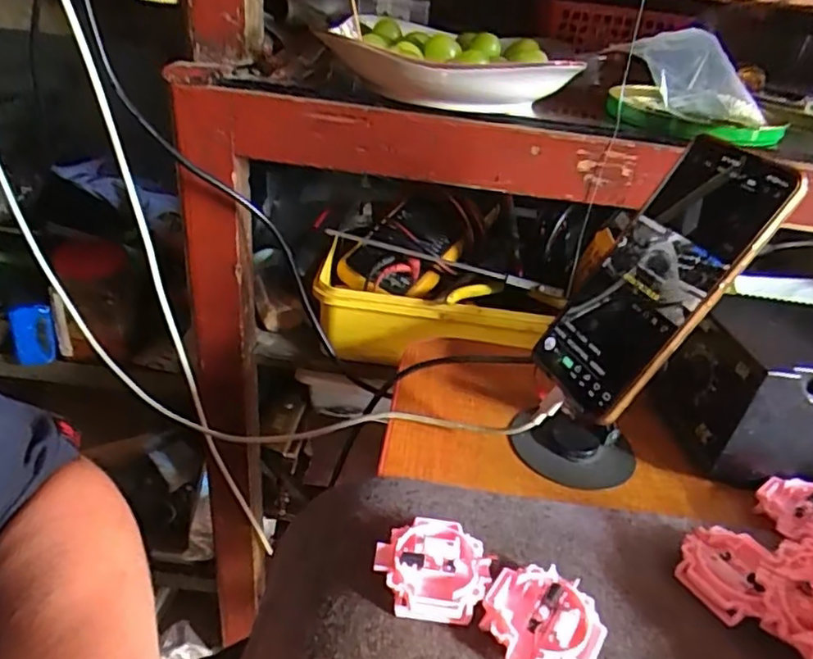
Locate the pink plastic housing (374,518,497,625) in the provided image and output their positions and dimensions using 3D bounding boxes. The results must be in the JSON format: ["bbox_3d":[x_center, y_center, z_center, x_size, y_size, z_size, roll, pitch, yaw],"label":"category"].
[{"bbox_3d":[0.013,0.118,0.307,0.054,0.017,0.047,10,31,4],"label":"pink plastic housing"}]

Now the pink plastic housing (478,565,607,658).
[{"bbox_3d":[0.063,0.137,0.290,0.051,0.015,0.050,5,31,-3],"label":"pink plastic housing"}]

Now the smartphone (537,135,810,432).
[{"bbox_3d":[0.139,-0.029,0.358,0.013,0.164,0.076,25,18,-35],"label":"smartphone"}]

